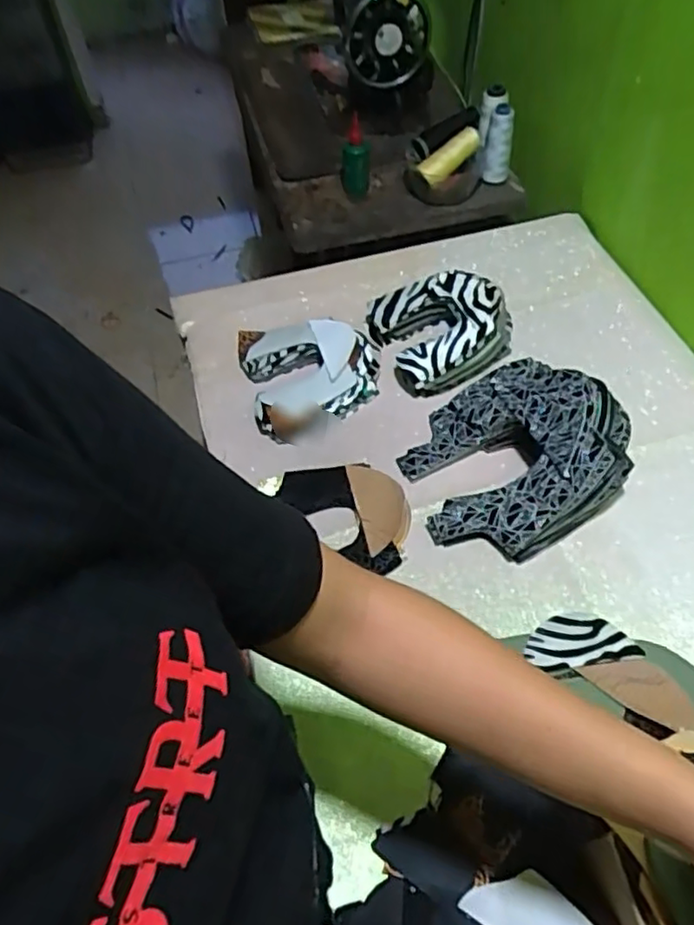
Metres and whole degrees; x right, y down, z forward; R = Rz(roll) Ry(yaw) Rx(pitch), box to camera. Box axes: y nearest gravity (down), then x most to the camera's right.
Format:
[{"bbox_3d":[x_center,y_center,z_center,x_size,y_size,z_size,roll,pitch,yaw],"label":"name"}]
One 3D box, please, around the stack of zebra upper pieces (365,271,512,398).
[{"bbox_3d":[0.125,-0.178,0.823,0.169,0.071,0.171,-18,54,-10],"label":"stack of zebra upper pieces"}]

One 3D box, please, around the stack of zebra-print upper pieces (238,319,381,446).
[{"bbox_3d":[-0.045,-0.110,0.794,0.171,0.047,0.170,-8,53,-3],"label":"stack of zebra-print upper pieces"}]

